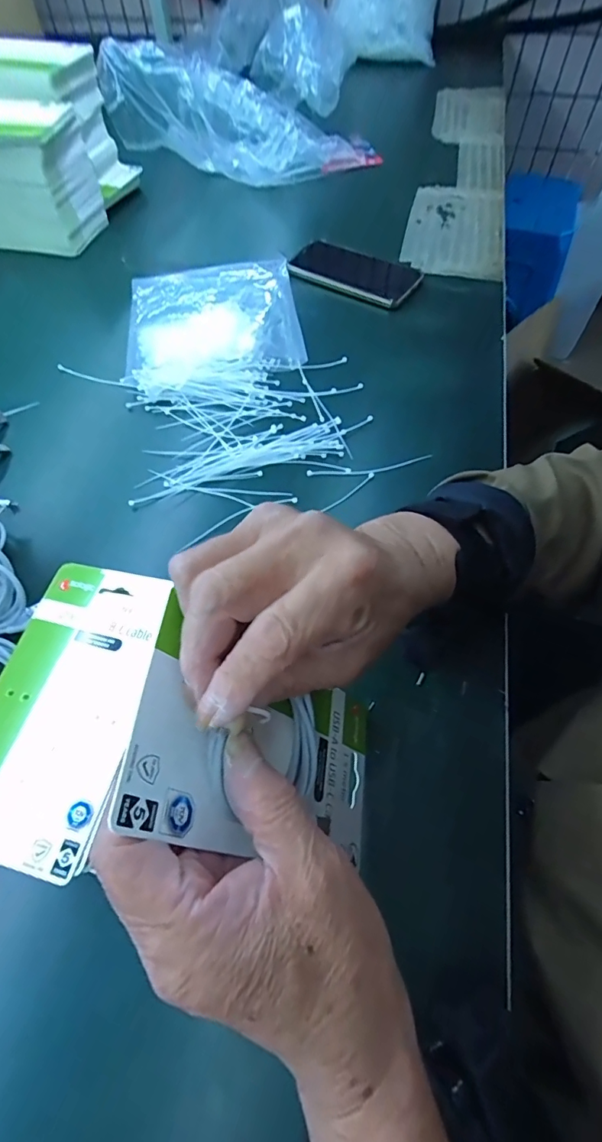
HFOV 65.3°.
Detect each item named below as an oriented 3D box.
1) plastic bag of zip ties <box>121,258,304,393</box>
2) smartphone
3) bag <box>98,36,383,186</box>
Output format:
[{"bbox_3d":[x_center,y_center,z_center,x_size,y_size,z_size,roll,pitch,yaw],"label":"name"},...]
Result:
[{"bbox_3d":[-0.105,-0.299,0.548,0.194,0.016,0.232,-8,59,-4],"label":"plastic bag of zip ties"},{"bbox_3d":[0.069,-0.378,0.590,0.158,0.014,0.076,28,76,12],"label":"smartphone"},{"bbox_3d":[-0.086,-0.686,0.727,0.399,0.095,0.122,5,60,-14],"label":"bag"}]

